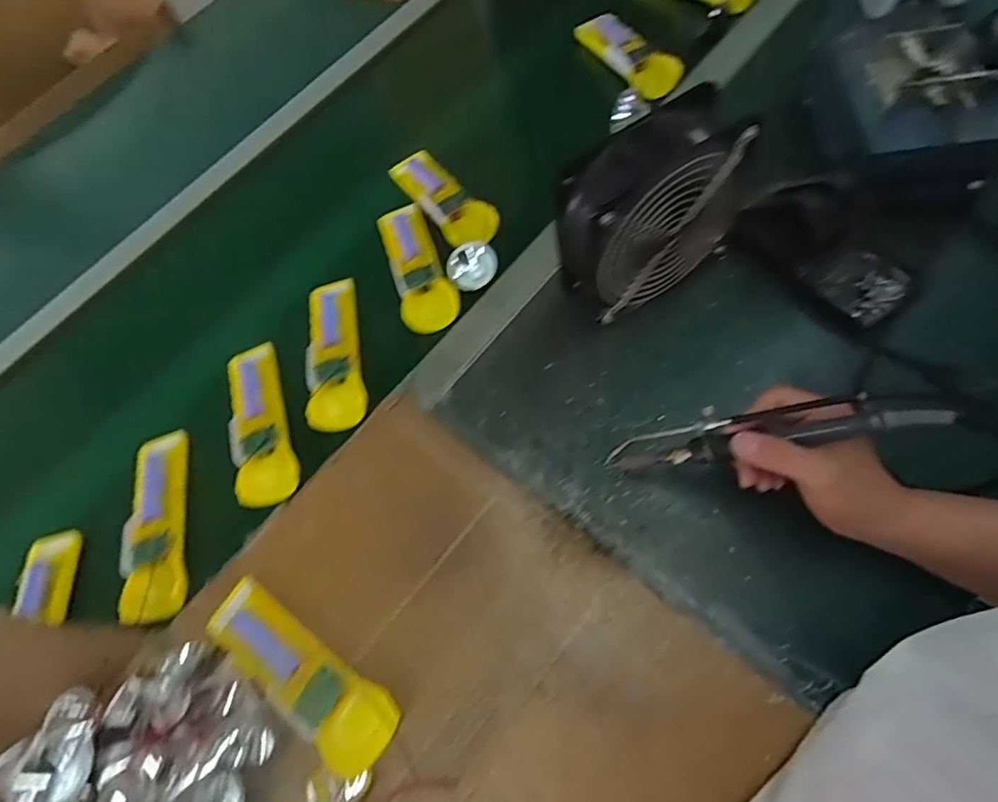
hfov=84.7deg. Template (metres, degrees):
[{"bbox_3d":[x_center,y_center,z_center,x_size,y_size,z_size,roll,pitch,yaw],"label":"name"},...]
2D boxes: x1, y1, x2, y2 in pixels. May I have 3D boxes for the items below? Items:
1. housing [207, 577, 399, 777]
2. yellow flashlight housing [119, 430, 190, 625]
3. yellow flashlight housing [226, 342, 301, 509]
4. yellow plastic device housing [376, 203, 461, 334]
[{"bbox_3d":[-0.146,0.194,0.399,0.164,0.025,0.053,31,73,23],"label":"housing"},{"bbox_3d":[-0.306,0.108,0.489,0.051,0.024,0.172,-18,62,2],"label":"yellow flashlight housing"},{"bbox_3d":[-0.225,0.017,0.515,0.051,0.019,0.169,-21,62,0],"label":"yellow flashlight housing"},{"bbox_3d":[-0.084,-0.139,0.557,0.054,0.018,0.157,-22,62,0],"label":"yellow plastic device housing"}]

